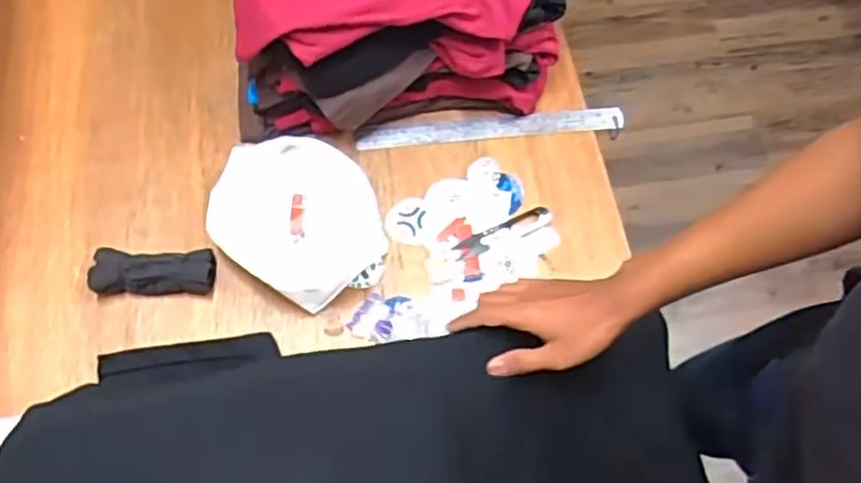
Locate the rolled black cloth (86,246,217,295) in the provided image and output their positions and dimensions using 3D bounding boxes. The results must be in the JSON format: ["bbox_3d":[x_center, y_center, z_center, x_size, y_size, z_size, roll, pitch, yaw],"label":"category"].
[{"bbox_3d":[-0.296,0.032,0.751,0.125,0.032,0.047,-1,69,-3],"label":"rolled black cloth"}]

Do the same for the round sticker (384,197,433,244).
[{"bbox_3d":[-0.026,-0.024,0.805,0.051,0.008,0.059,7,68,0],"label":"round sticker"}]

